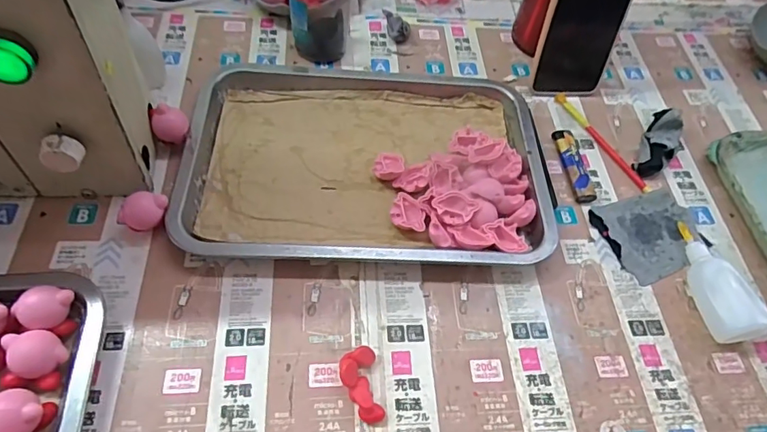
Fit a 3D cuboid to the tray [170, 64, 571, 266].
[{"bbox_3d":[-0.012,-0.057,0.454,0.309,0.026,0.226,2,56,-4],"label":"tray"}]

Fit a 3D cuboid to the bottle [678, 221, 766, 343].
[{"bbox_3d":[0.268,0.052,0.410,0.039,0.026,0.101,-9,57,-11],"label":"bottle"}]

